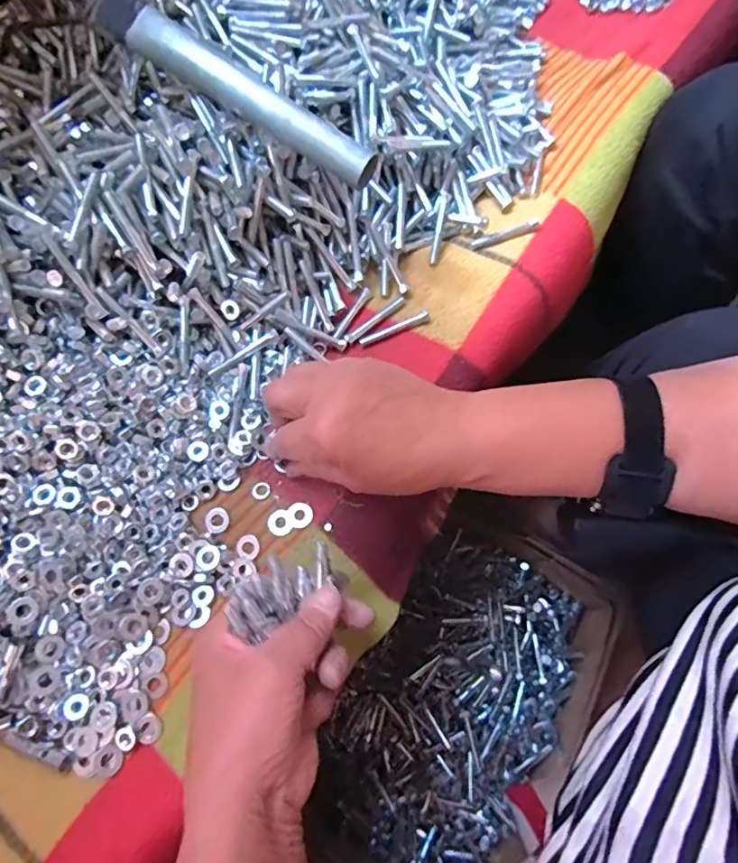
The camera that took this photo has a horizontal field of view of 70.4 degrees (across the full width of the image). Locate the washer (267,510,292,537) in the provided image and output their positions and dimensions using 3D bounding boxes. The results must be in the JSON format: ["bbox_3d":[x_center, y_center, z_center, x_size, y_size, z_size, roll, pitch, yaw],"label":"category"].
[{"bbox_3d":[-0.062,0.063,0.358,0.015,0.004,0.017,-26,74,-2],"label":"washer"}]

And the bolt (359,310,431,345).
[{"bbox_3d":[0.020,-0.079,0.399,0.057,0.007,0.008,-22,71,-8],"label":"bolt"}]

